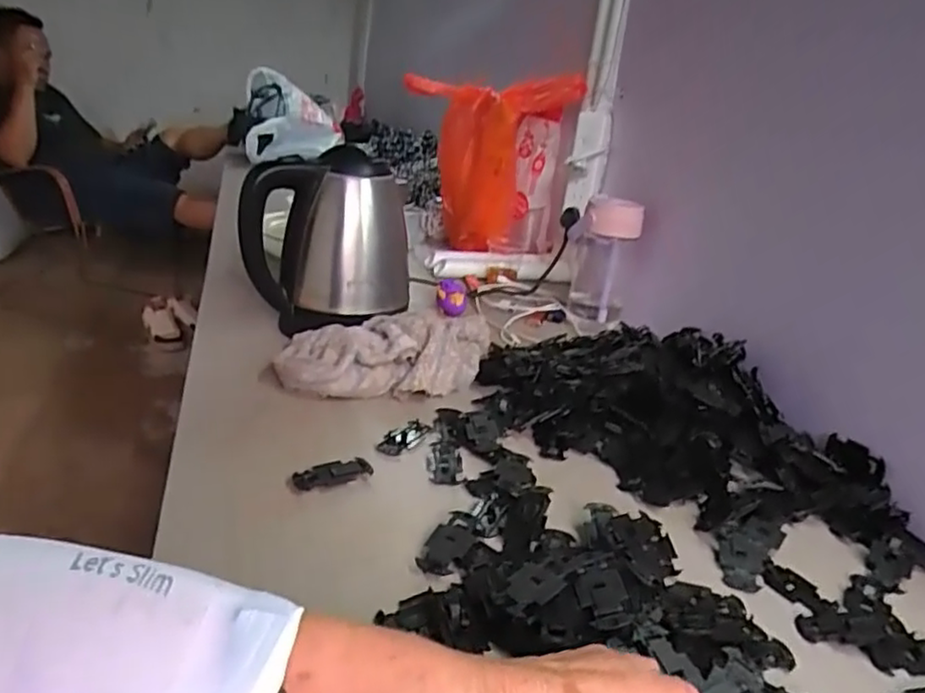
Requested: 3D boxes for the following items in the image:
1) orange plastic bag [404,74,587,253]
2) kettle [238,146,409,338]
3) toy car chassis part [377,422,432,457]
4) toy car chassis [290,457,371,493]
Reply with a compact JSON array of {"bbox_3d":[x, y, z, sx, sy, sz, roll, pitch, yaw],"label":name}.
[{"bbox_3d":[0.048,-0.315,1.174,0.266,0.277,0.169,11,22,11],"label":"orange plastic bag"},{"bbox_3d":[-0.163,-0.127,0.821,0.179,0.201,0.174,5,24,3],"label":"kettle"},{"bbox_3d":[-0.053,0.085,0.624,0.027,0.006,0.065,22,26,33],"label":"toy car chassis part"},{"bbox_3d":[-0.106,0.103,0.553,0.064,0.008,0.026,-4,24,-25],"label":"toy car chassis"}]

